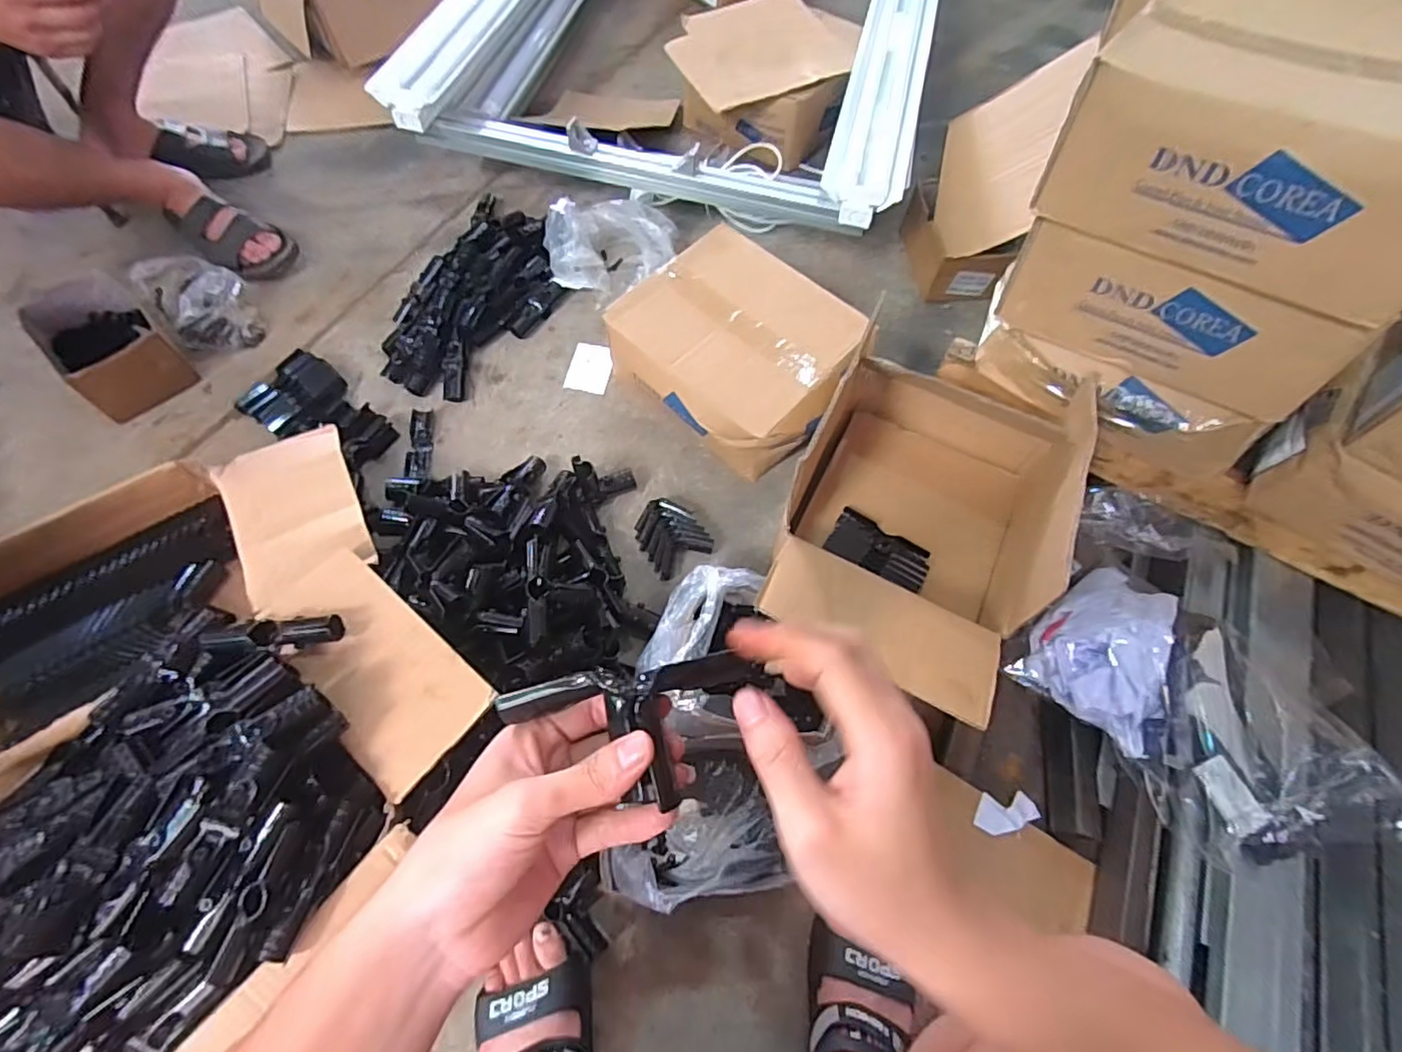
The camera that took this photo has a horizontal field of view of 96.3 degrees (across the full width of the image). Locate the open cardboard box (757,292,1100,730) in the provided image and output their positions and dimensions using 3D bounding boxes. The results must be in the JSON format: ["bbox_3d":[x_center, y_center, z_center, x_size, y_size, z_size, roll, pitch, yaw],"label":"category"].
[{"bbox_3d":[0.273,-0.020,0.776,0.285,0.208,0.467,25,64,9],"label":"open cardboard box"}]

